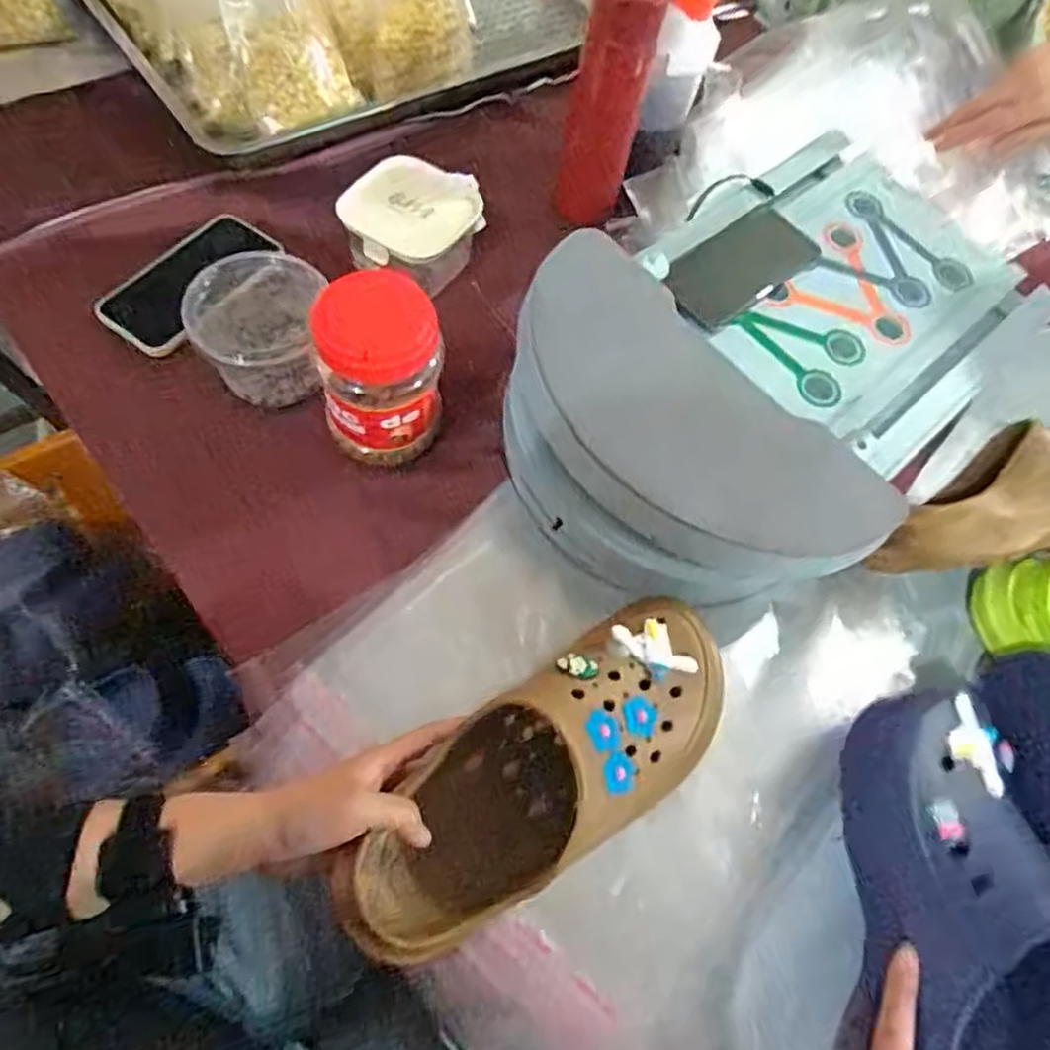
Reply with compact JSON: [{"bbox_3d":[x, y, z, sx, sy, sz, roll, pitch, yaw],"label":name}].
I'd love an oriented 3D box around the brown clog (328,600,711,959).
[{"bbox_3d":[0.017,0.155,0.457,0.279,0.086,0.105,-37,71,-14],"label":"brown clog"}]

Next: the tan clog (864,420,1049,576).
[{"bbox_3d":[0.401,-0.023,0.581,0.262,0.101,0.109,-3,63,-9],"label":"tan clog"}]

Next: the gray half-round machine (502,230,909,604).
[{"bbox_3d":[0.097,-0.049,0.555,0.171,0.103,0.309,-39,74,-24],"label":"gray half-round machine"}]

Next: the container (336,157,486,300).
[{"bbox_3d":[-0.107,-0.279,0.678,0.108,0.062,0.129,33,63,10],"label":"container"}]

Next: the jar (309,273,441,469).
[{"bbox_3d":[-0.110,-0.118,0.547,0.090,0.138,0.075,-2,63,-9],"label":"jar"}]

